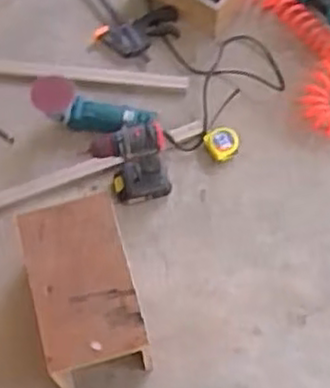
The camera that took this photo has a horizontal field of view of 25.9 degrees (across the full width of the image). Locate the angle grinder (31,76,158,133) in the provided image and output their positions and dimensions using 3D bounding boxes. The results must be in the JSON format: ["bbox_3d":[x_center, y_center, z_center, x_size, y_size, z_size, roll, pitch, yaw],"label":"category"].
[{"bbox_3d":[-0.177,-0.193,1.652,0.306,0.105,0.095,24,64,12],"label":"angle grinder"}]

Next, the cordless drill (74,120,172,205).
[{"bbox_3d":[-0.077,-0.057,1.504,0.167,0.261,0.068,-5,61,-3],"label":"cordless drill"}]

